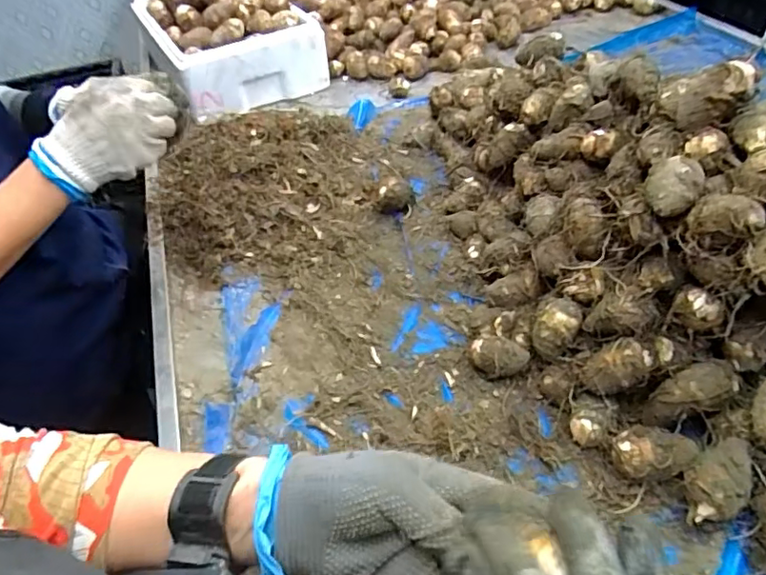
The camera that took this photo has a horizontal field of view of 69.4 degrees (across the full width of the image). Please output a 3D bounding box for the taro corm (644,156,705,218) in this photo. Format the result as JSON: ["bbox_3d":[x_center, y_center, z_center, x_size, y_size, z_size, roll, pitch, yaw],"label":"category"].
[{"bbox_3d":[0.239,-0.081,0.460,0.043,0.039,0.050,17,48,22],"label":"taro corm"}]

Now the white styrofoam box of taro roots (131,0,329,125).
[{"bbox_3d":[-0.314,-0.486,1.124,0.286,0.120,0.384,-23,46,-18],"label":"white styrofoam box of taro roots"}]

